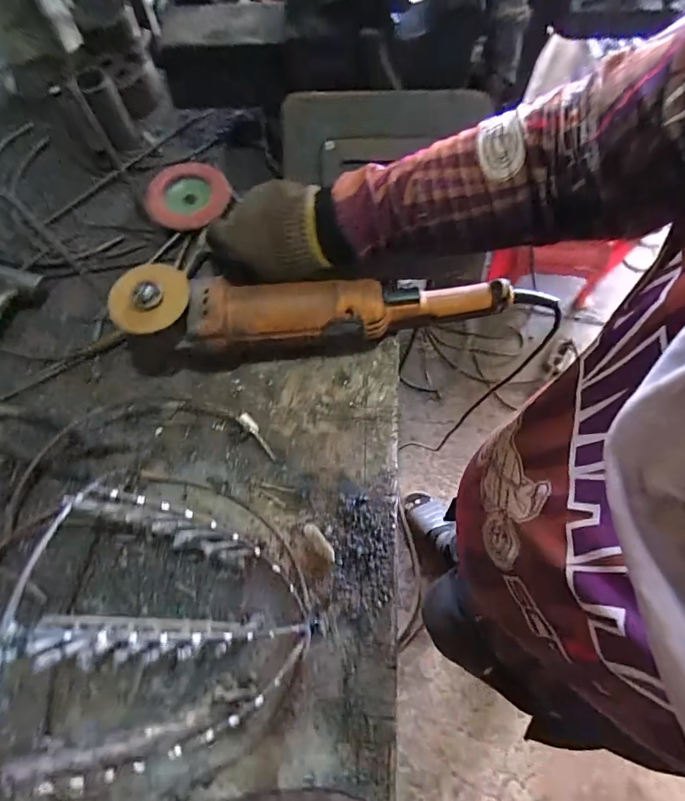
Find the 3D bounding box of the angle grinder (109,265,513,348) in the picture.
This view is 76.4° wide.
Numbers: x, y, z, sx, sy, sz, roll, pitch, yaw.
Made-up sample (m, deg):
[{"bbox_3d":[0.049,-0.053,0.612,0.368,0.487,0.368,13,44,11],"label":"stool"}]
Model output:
[{"bbox_3d":[-0.028,-0.091,0.436,0.357,0.091,0.065,-6,70,-2],"label":"angle grinder"}]

